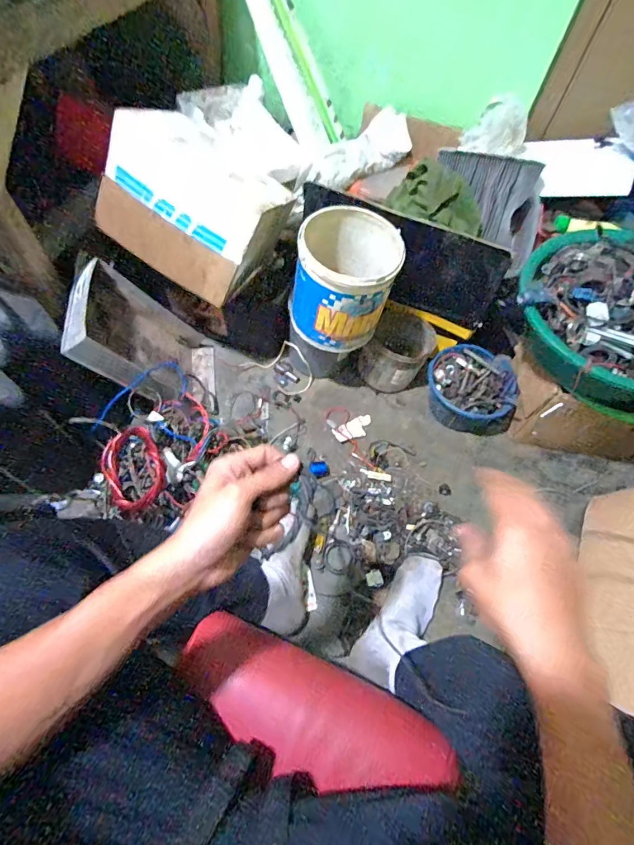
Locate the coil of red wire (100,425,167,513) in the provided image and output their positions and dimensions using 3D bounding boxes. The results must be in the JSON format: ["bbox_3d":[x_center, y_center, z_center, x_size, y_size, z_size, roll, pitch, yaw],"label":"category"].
[{"bbox_3d":[-0.340,0.086,0.749,0.148,0.029,0.153,-2,85,27],"label":"coil of red wire"}]

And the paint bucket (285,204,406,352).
[{"bbox_3d":[0.052,-0.258,0.777,0.172,0.184,0.166,16,61,5],"label":"paint bucket"}]

